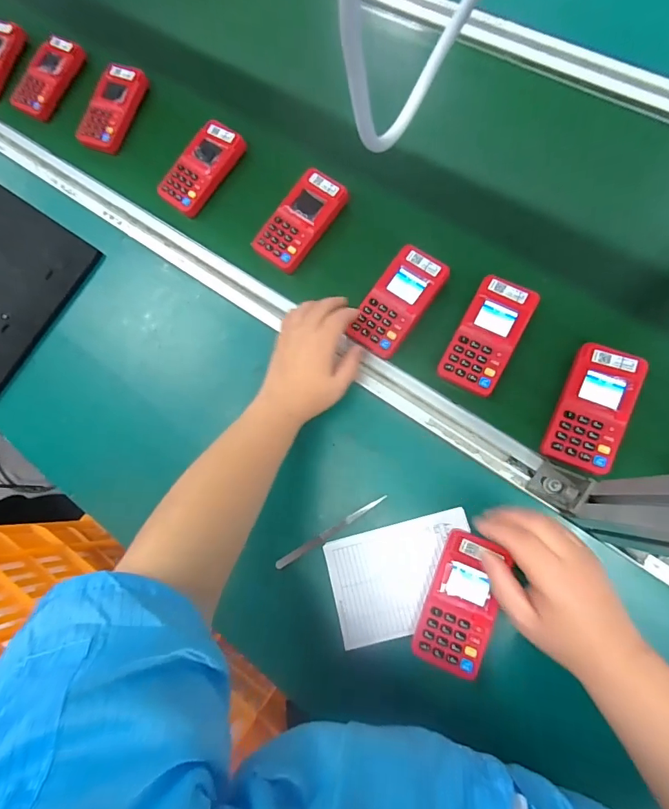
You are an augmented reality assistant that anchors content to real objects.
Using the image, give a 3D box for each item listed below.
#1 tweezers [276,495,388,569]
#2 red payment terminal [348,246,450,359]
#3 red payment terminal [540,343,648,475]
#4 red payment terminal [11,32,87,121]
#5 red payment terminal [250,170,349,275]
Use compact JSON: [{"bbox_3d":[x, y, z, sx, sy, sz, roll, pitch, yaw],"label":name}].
[{"bbox_3d":[-0.003,0.133,0.462,0.132,0.007,0.008,-33,77,2],"label":"tweezers"},{"bbox_3d":[0.070,-0.114,0.488,0.063,0.013,0.122,34,87,9],"label":"red payment terminal"},{"bbox_3d":[0.259,0.003,0.444,0.064,0.027,0.124,22,85,12],"label":"red payment terminal"},{"bbox_3d":[-0.406,-0.464,0.627,0.065,0.018,0.123,27,86,12],"label":"red payment terminal"},{"bbox_3d":[-0.042,-0.223,0.533,0.064,0.017,0.122,36,88,13],"label":"red payment terminal"}]

